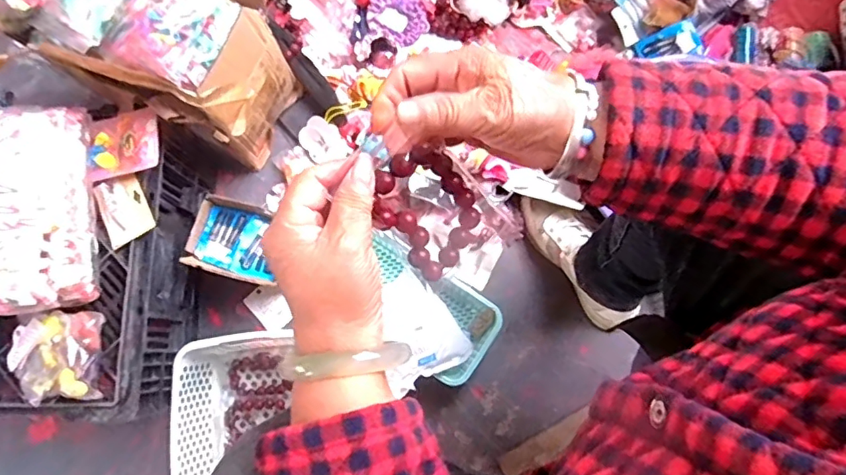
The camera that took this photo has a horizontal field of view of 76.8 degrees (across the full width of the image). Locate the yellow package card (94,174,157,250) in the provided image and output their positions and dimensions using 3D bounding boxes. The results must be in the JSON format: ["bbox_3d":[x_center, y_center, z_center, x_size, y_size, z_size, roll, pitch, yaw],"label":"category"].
[{"bbox_3d":[-0.366,-0.035,0.655,0.057,0.007,0.085,-27,77,3],"label":"yellow package card"}]

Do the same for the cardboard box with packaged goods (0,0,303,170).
[{"bbox_3d":[-0.342,-0.242,0.709,0.265,0.309,0.183,15,80,4],"label":"cardboard box with packaged goods"}]

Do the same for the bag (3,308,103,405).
[{"bbox_3d":[-0.413,0.134,0.599,0.103,0.042,0.094,-4,79,0],"label":"bag"}]

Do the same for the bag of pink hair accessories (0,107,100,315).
[{"bbox_3d":[-0.433,-0.034,0.606,0.103,0.064,0.236,-7,79,0],"label":"bag of pink hair accessories"}]

